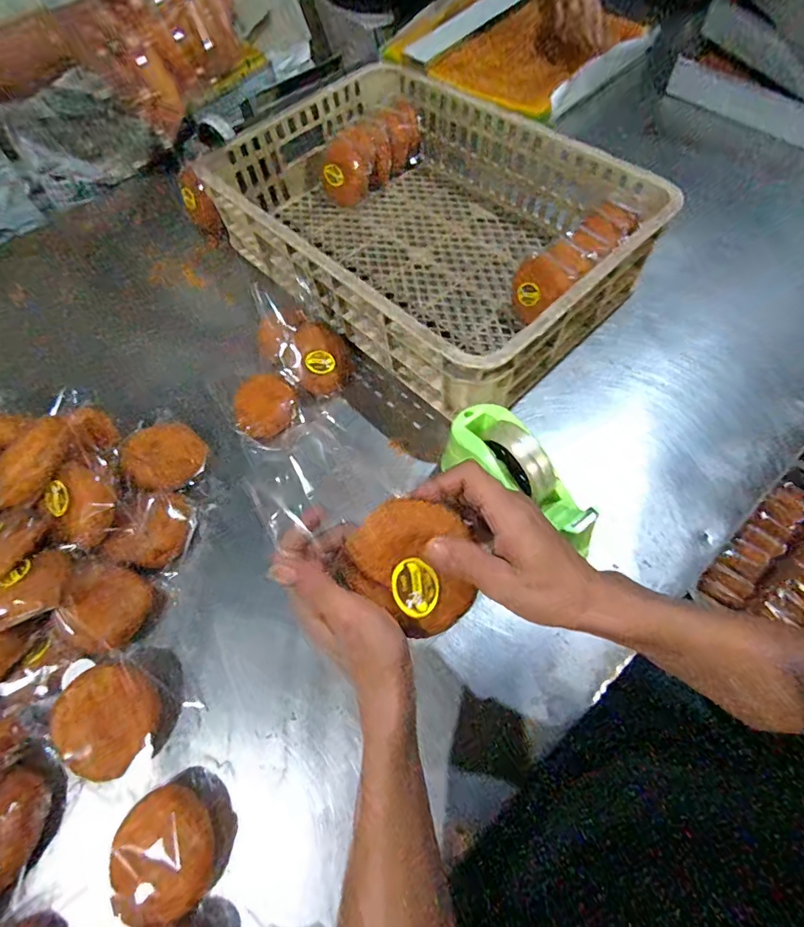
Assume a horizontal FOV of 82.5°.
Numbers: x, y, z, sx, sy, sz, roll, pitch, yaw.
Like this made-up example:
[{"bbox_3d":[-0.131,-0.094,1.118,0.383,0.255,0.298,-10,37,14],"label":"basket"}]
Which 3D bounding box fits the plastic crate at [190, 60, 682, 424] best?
[{"bbox_3d":[0.028,-0.386,0.719,0.433,0.150,0.621,-41,68,-15],"label":"plastic crate"}]

